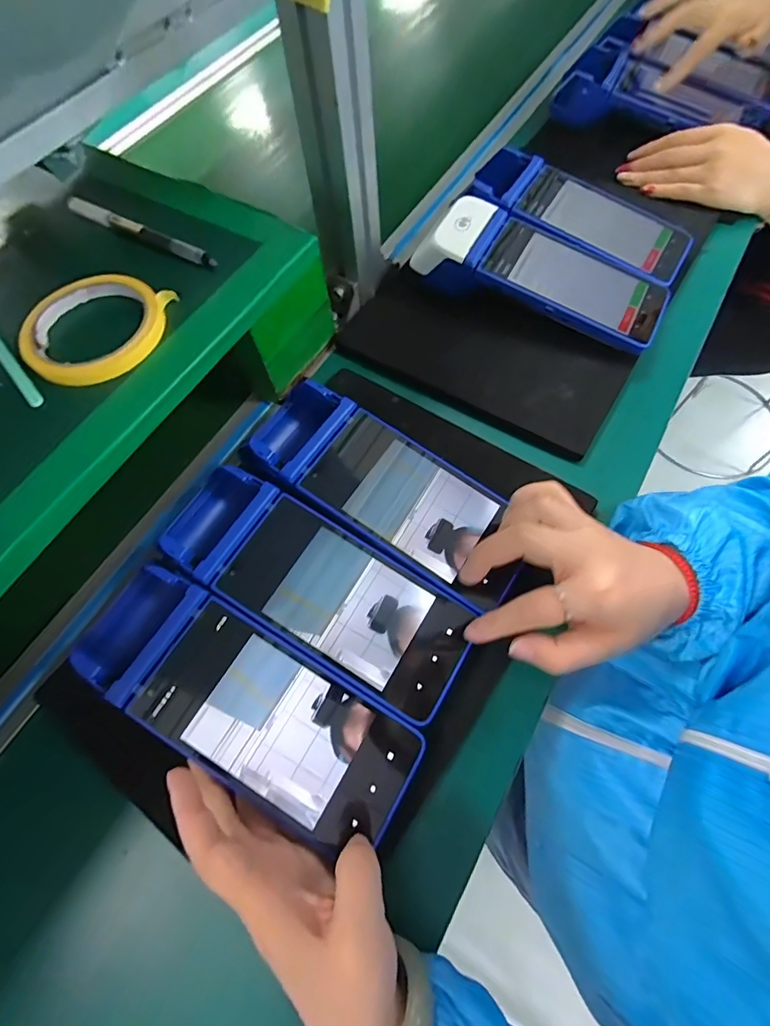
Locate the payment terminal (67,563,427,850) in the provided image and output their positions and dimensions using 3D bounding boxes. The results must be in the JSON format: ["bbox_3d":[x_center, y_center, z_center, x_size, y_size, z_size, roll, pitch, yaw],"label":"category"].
[{"bbox_3d":[-0.089,0.111,0.281,0.221,0.039,0.078,28,70,9],"label":"payment terminal"}]

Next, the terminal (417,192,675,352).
[{"bbox_3d":[0.139,-0.211,0.406,0.213,0.053,0.084,26,70,12],"label":"terminal"}]

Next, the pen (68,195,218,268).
[{"bbox_3d":[-0.187,-0.216,0.347,0.140,0.008,0.012,27,70,13],"label":"pen"}]

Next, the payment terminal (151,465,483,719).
[{"bbox_3d":[-0.050,0.045,0.307,0.218,0.039,0.078,32,71,10],"label":"payment terminal"}]

